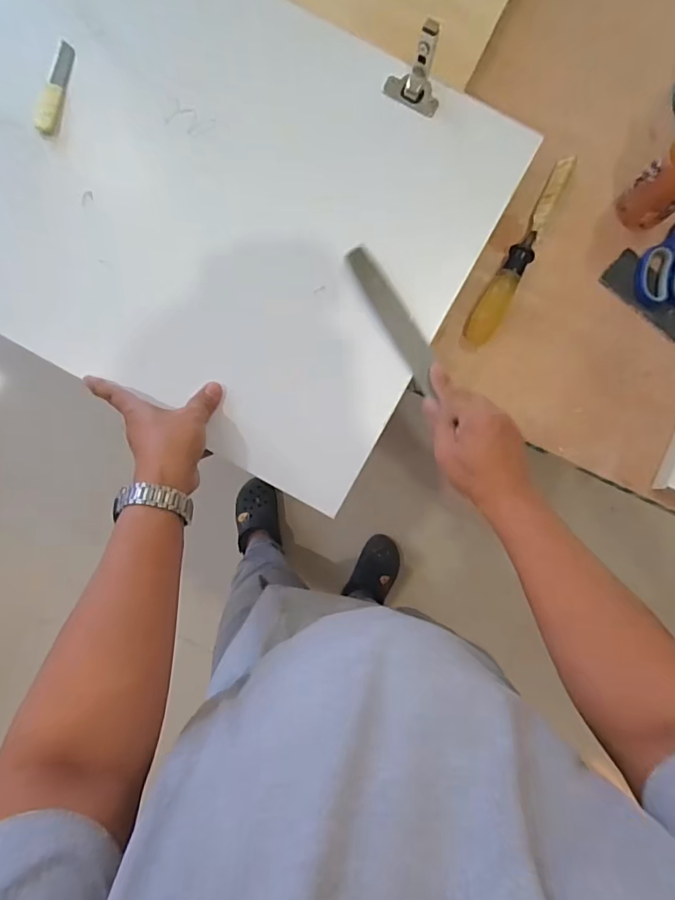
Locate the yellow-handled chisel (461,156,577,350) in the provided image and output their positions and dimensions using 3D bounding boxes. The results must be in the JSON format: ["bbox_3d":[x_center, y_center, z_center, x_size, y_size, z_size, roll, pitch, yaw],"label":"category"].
[{"bbox_3d":[0.207,-0.217,0.532,0.035,0.031,0.240,30,85,2],"label":"yellow-handled chisel"}]

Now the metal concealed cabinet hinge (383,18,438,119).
[{"bbox_3d":[0.083,-0.392,0.494,0.060,0.071,0.030,23,85,1],"label":"metal concealed cabinet hinge"}]

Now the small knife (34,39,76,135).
[{"bbox_3d":[-0.295,-0.382,0.504,0.020,0.005,0.102,13,85,0],"label":"small knife"}]

